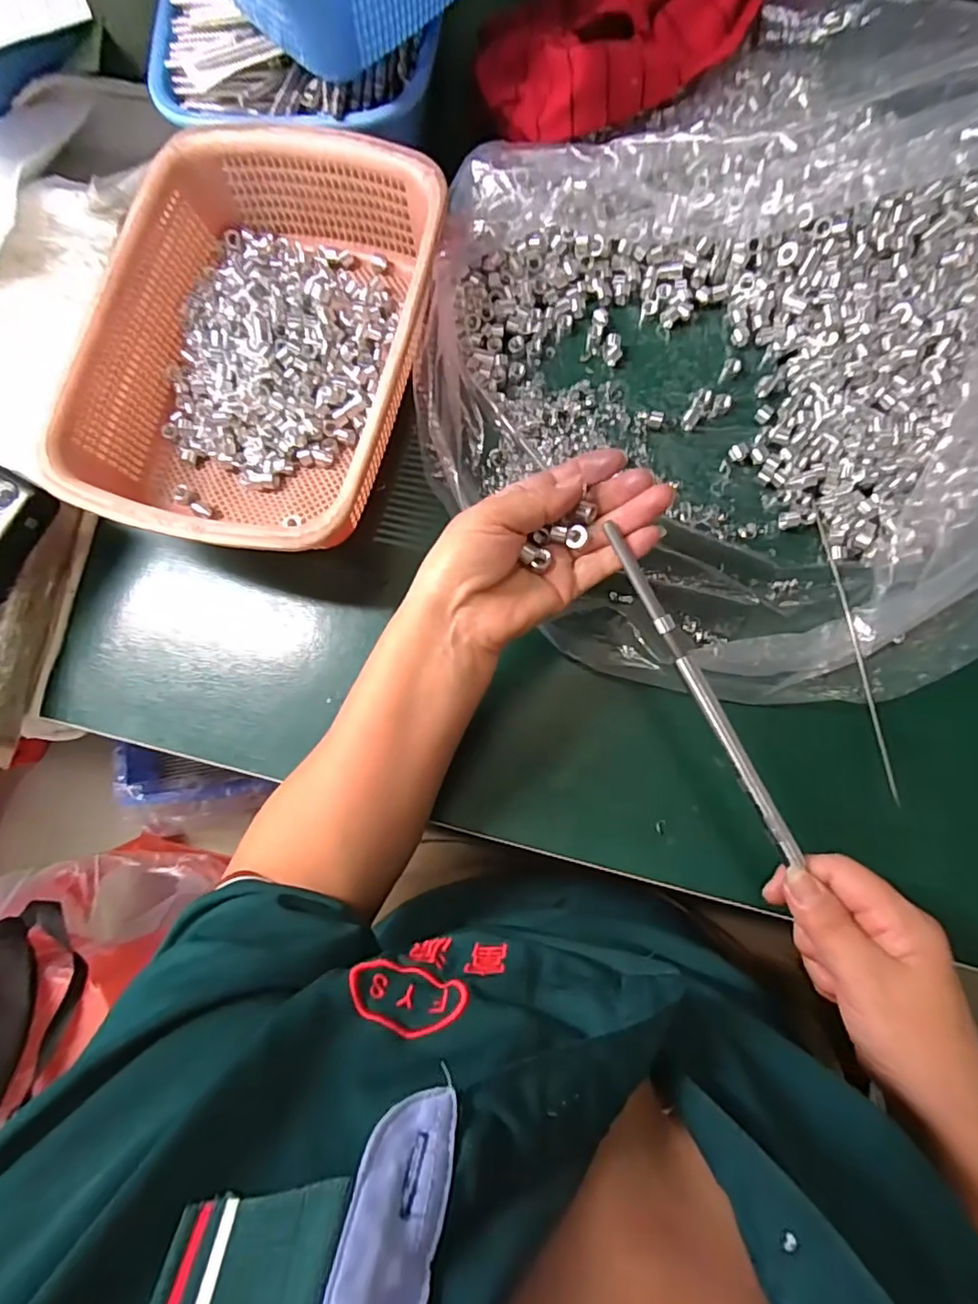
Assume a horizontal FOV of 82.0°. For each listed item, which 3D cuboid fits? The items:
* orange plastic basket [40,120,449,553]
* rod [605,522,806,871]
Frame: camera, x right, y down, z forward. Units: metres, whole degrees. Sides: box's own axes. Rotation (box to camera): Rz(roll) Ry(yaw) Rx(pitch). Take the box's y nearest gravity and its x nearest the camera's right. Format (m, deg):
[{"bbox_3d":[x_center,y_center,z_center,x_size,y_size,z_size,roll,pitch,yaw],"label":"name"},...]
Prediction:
[{"bbox_3d":[-0.155,-0.209,0.391,0.214,0.067,0.293,14,82,6],"label":"orange plastic basket"},{"bbox_3d":[0.118,0.022,0.313,0.010,0.005,0.202,-29,88,2],"label":"rod"}]

